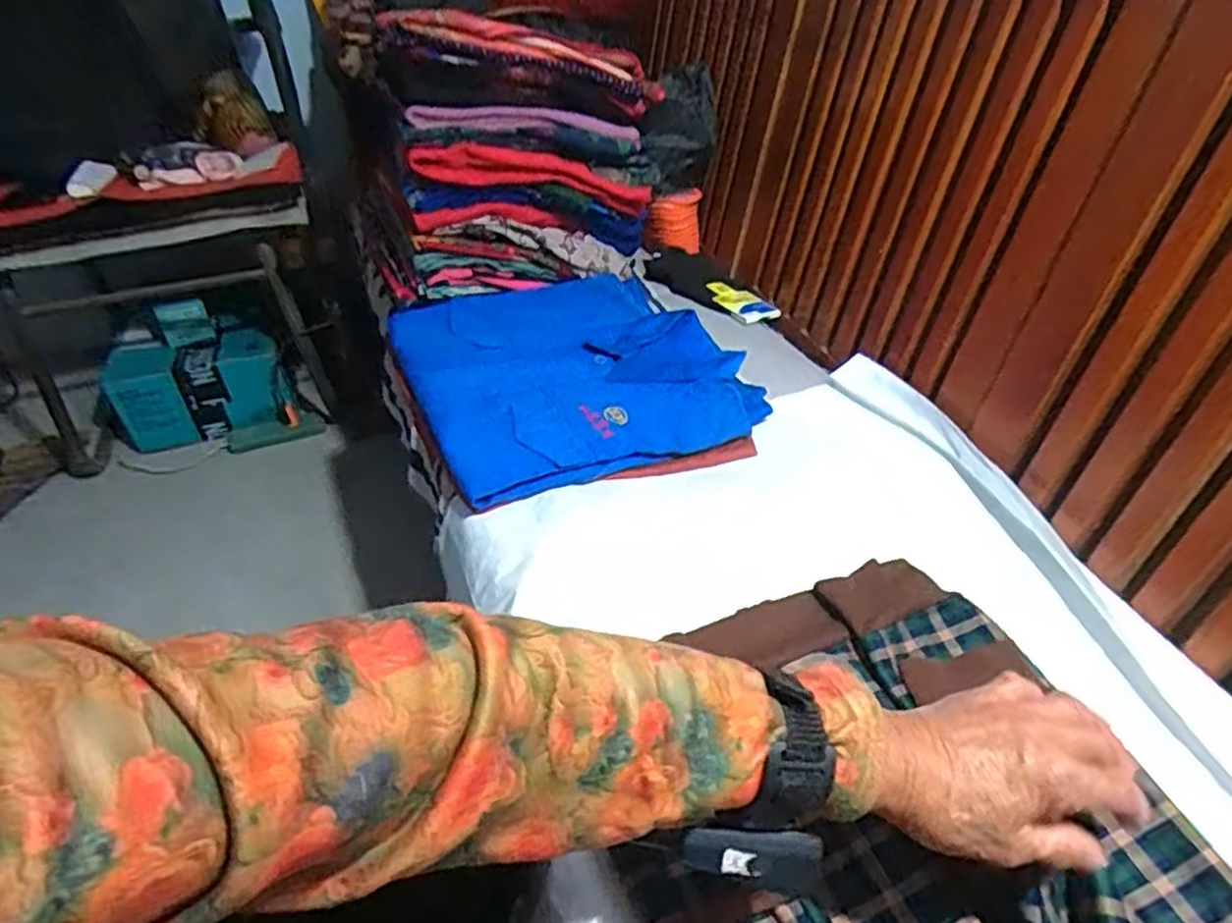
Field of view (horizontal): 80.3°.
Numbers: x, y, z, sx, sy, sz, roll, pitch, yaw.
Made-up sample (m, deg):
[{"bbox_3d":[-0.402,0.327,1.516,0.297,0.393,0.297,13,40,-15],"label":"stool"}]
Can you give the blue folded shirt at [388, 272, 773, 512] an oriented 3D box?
[{"bbox_3d":[-0.050,-0.113,0.827,0.347,0.046,0.351,-18,43,-17],"label":"blue folded shirt"}]

